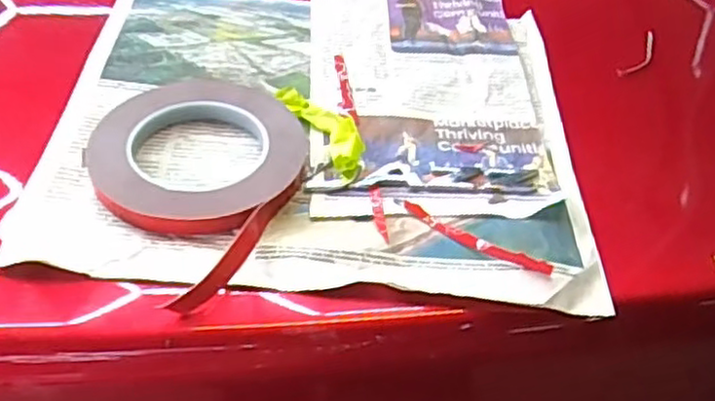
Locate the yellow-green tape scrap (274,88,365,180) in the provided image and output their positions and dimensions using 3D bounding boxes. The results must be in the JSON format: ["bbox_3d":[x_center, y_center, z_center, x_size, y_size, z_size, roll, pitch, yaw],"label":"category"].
[{"bbox_3d":[-0.021,-0.046,0.443,0.028,0.018,0.082,-23,48,-28],"label":"yellow-green tape scrap"}]

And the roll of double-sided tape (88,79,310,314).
[{"bbox_3d":[-0.087,-0.026,0.410,0.120,0.022,0.171,-24,48,-29],"label":"roll of double-sided tape"}]

